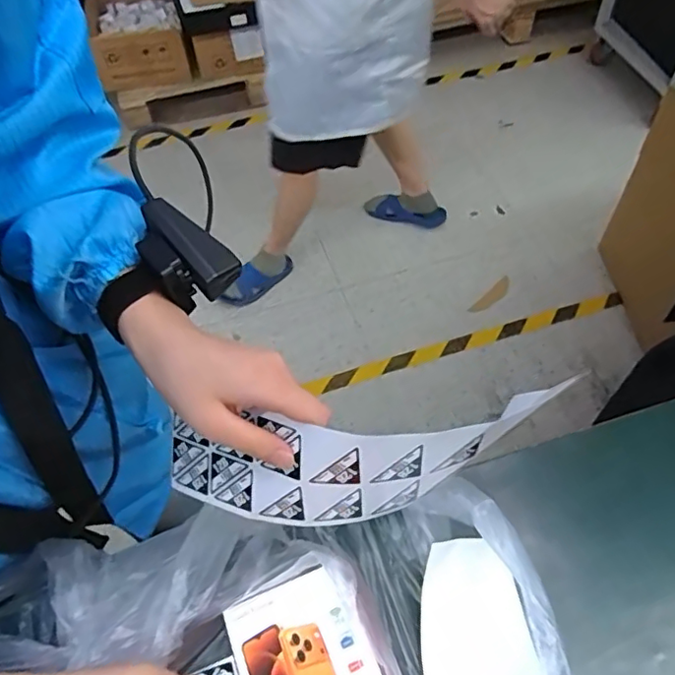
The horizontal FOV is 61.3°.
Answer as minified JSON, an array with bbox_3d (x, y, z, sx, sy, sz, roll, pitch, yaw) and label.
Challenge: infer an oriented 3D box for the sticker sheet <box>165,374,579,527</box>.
[{"bbox_3d":[0.005,0.080,0.367,0.266,0.077,0.056,-12,52,19],"label":"sticker sheet"}]

